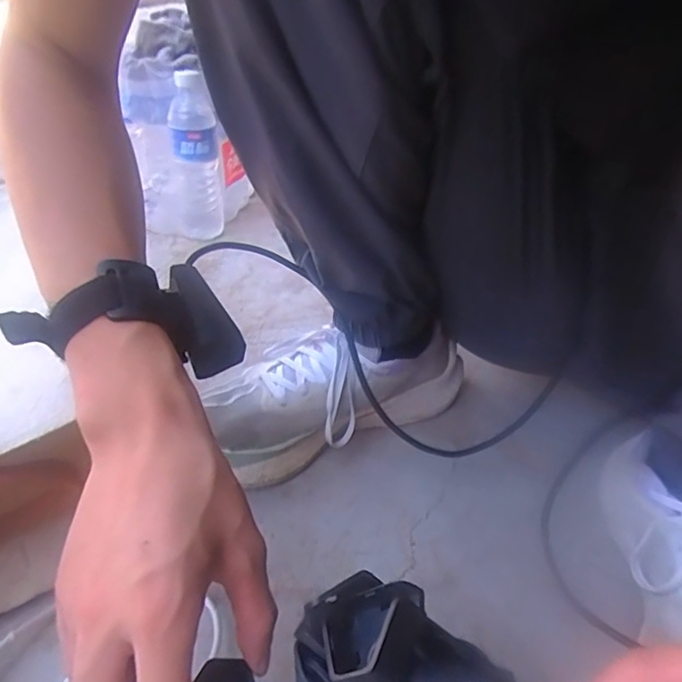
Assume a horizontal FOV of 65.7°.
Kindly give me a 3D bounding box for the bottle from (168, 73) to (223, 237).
[{"bbox_3d":[-0.207,-0.250,0.755,0.062,0.231,0.051,-6,35,-10],"label":"bottle"}]

